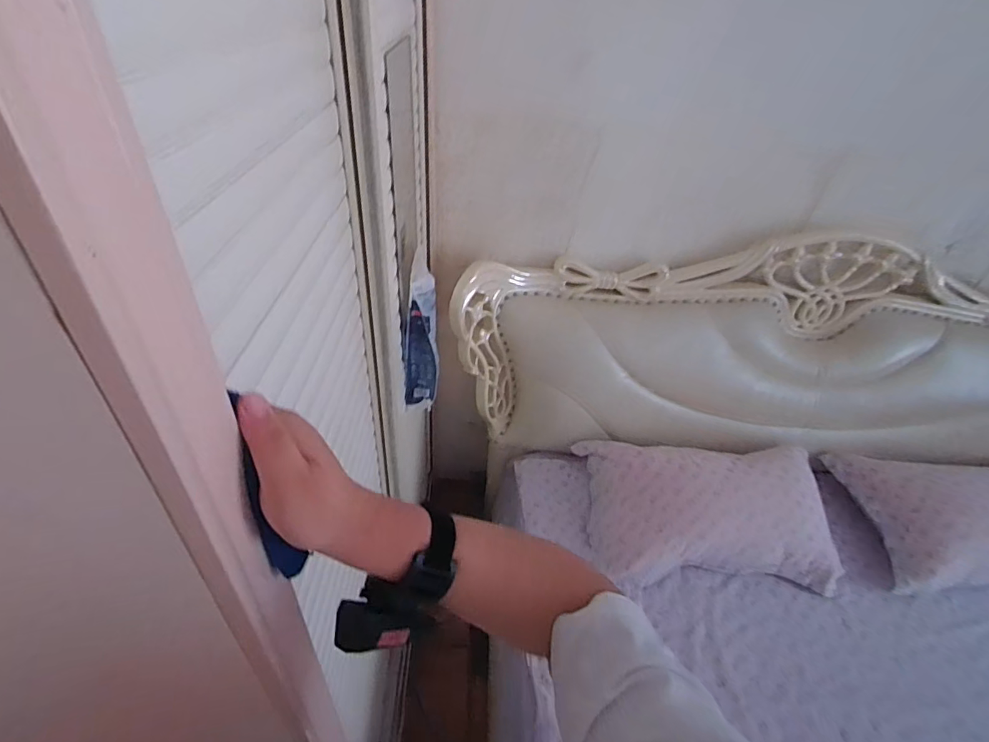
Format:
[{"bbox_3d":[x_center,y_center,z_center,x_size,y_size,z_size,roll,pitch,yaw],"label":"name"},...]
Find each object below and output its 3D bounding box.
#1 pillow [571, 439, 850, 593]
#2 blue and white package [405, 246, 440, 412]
[{"bbox_3d":[0.590,0.349,1.369,0.651,0.227,0.395,4,39,0],"label":"pillow"},{"bbox_3d":[-0.163,-0.085,1.163,0.072,0.339,0.137,7,39,3],"label":"blue and white package"}]

